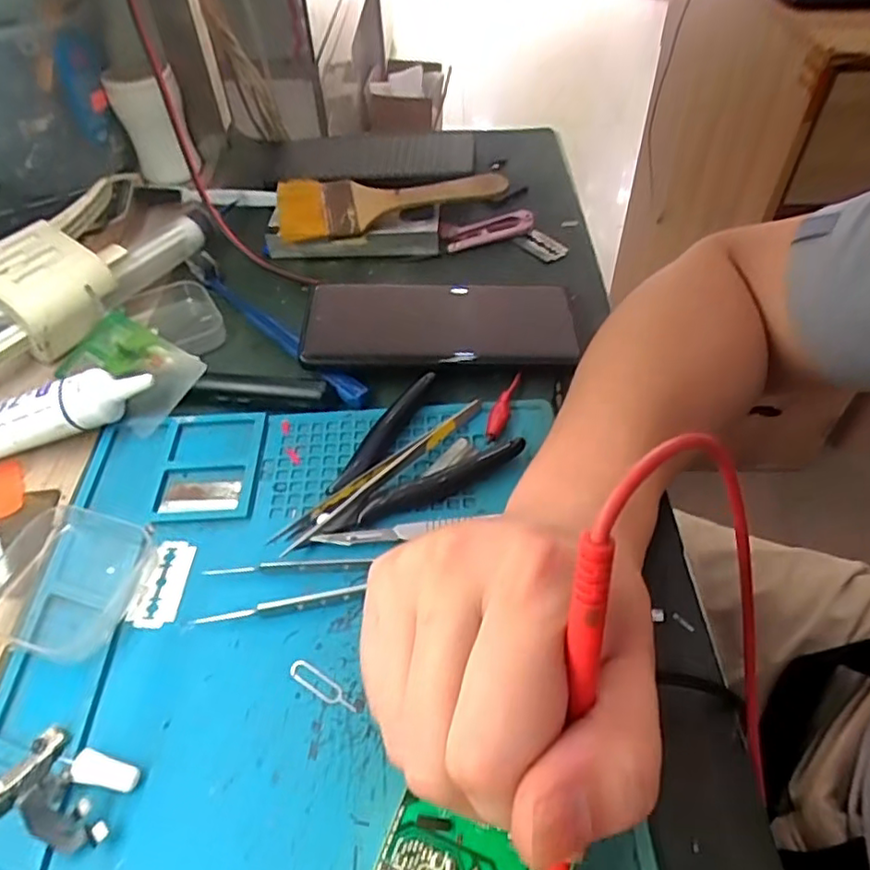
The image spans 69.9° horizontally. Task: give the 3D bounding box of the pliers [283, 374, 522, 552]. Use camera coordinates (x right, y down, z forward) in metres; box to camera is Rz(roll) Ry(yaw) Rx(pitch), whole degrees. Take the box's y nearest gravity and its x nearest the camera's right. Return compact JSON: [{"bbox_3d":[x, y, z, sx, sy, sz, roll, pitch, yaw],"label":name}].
[{"bbox_3d":[-0.019,0.019,0.312,0.111,0.011,0.070,-38,57,-26],"label":"pliers"}]

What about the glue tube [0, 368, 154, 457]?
[{"bbox_3d":[-0.207,-0.009,0.335,0.110,0.035,0.030,-11,49,-6],"label":"glue tube"}]

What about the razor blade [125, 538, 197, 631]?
[{"bbox_3d":[-0.125,0.067,0.285,0.022,0.004,0.042,0,49,3],"label":"razor blade"}]

